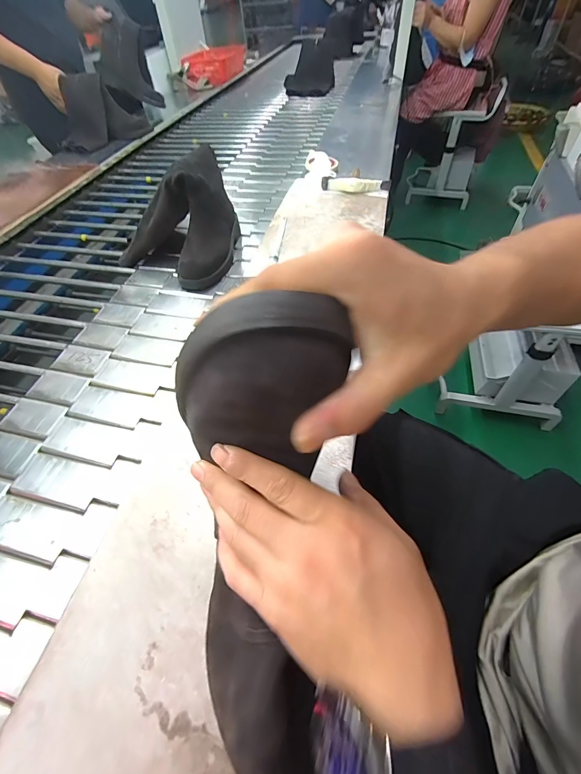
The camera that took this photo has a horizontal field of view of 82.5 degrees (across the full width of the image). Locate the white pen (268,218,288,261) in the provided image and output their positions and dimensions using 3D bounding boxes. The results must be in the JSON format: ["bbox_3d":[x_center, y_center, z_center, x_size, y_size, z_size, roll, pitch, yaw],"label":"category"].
[{"bbox_3d":[-0.020,-0.254,0.571,0.017,0.009,0.094,9,71,10],"label":"white pen"}]

